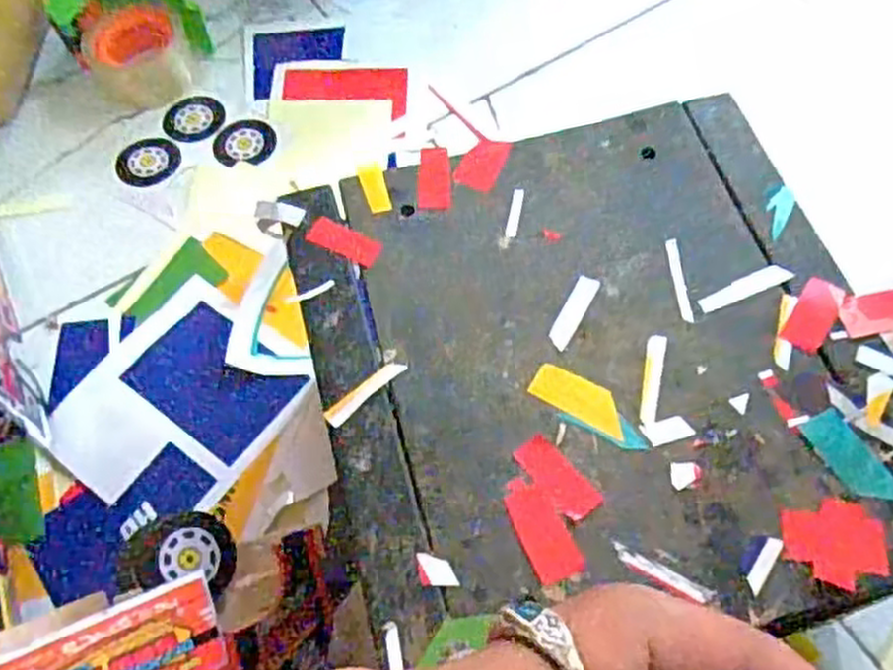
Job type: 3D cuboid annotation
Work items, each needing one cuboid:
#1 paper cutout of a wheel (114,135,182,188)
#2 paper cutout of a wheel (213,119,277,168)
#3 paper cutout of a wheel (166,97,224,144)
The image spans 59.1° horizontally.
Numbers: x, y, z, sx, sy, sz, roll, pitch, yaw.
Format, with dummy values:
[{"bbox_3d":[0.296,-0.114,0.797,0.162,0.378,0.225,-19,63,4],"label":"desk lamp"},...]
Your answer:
[{"bbox_3d":[-0.271,-0.157,0.715,0.055,0.008,0.057,-1,63,2],"label":"paper cutout of a wheel"},{"bbox_3d":[-0.183,-0.175,0.717,0.054,0.005,0.052,-1,63,2],"label":"paper cutout of a wheel"},{"bbox_3d":[-0.239,-0.204,0.741,0.061,0.007,0.056,-1,63,2],"label":"paper cutout of a wheel"}]

